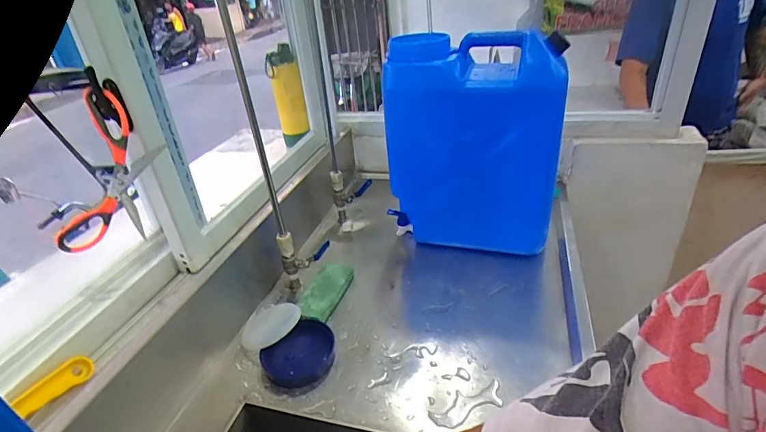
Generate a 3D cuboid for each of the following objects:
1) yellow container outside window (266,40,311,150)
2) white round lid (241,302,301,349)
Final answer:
[{"bbox_3d":[-0.261,-0.325,1.155,0.069,0.258,0.088,-17,33,-18],"label":"yellow container outside window"},{"bbox_3d":[-0.197,0.193,0.744,0.075,0.016,0.107,31,45,27],"label":"white round lid"}]

